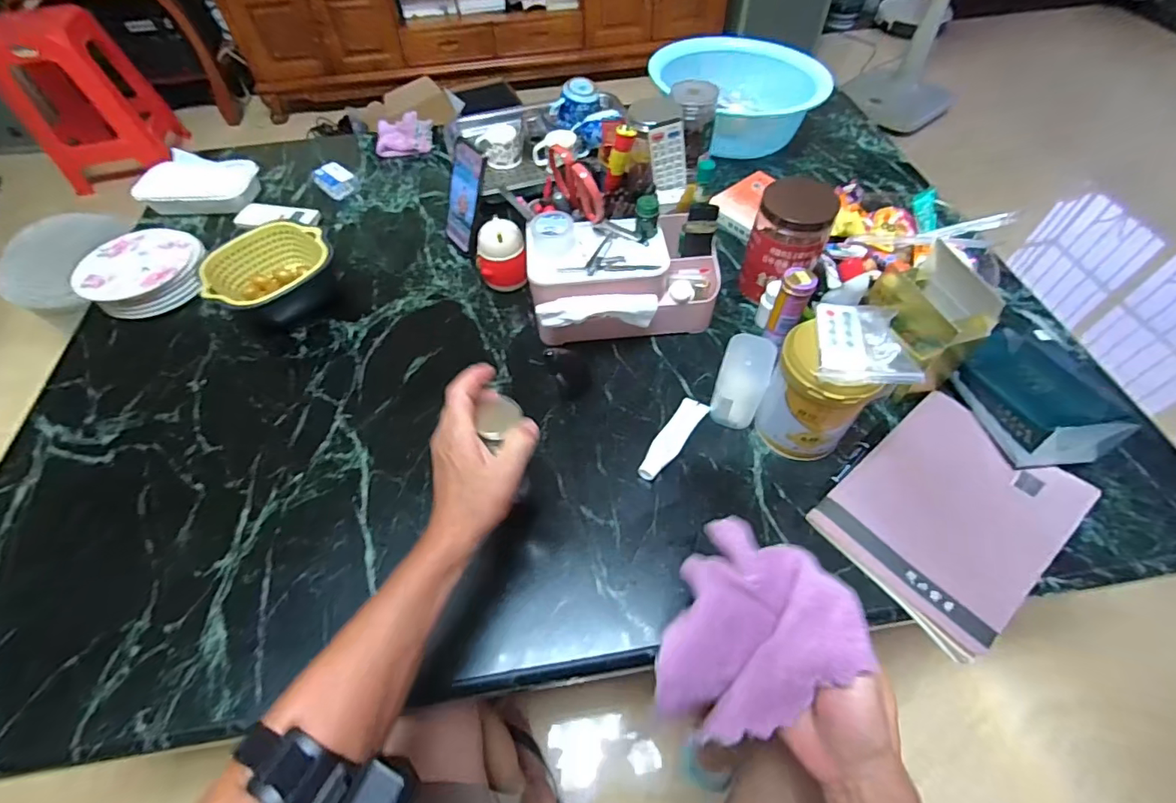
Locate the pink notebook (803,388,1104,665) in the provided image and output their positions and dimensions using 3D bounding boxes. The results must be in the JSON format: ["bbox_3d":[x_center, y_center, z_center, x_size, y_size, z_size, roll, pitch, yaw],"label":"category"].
[{"bbox_3d":[0.389,0.113,0.530,0.242,0.023,0.184,-36,65,-16],"label":"pink notebook"}]

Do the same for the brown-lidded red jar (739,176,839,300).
[{"bbox_3d":[0.261,-0.210,0.678,0.078,0.171,0.086,-22,57,-12],"label":"brown-lidded red jar"}]

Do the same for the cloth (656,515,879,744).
[{"bbox_3d":[0.122,0.169,0.366,0.117,0.091,0.137,17,58,14],"label":"cloth"}]

